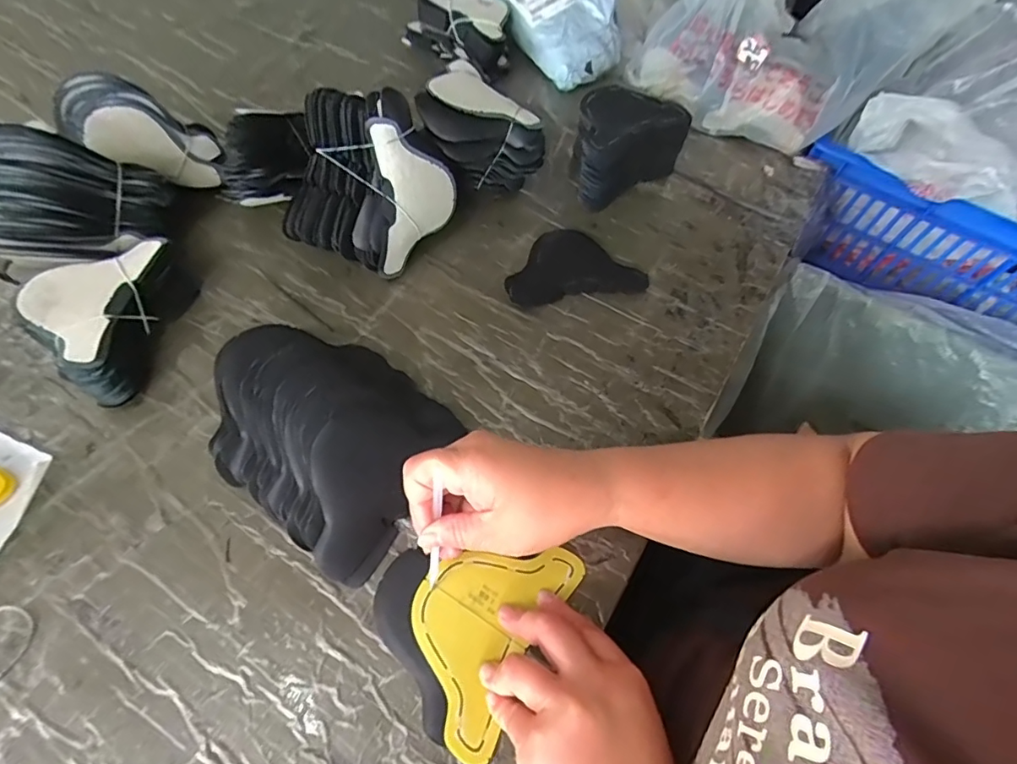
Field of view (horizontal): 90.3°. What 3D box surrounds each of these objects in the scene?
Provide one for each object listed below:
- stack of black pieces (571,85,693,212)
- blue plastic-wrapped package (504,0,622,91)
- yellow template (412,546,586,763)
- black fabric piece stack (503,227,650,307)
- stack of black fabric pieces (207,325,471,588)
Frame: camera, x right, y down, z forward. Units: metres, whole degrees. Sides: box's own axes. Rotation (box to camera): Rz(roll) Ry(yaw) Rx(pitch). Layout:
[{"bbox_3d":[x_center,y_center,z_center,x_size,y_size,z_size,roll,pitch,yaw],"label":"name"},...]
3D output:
[{"bbox_3d":[0.124,-0.274,0.579,0.143,0.079,0.089,-32,66,-23],"label":"stack of black pieces"},{"bbox_3d":[0.050,-0.527,0.718,0.116,0.076,0.270,-25,63,-19],"label":"blue plastic-wrapped package"},{"bbox_3d":[-0.018,0.158,0.338,0.088,0.004,0.134,29,62,13],"label":"yellow template"},{"bbox_3d":[0.062,-0.126,0.523,0.142,0.009,0.099,-9,59,-11],"label":"black fabric piece stack"},{"bbox_3d":[-0.141,0.030,0.389,0.201,0.049,0.147,35,63,16],"label":"stack of black fabric pieces"}]

